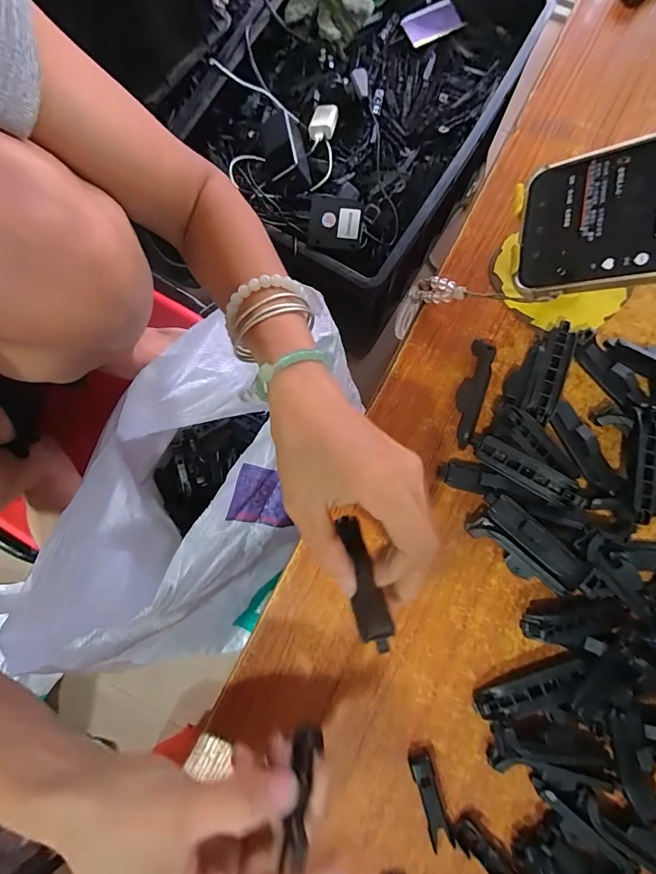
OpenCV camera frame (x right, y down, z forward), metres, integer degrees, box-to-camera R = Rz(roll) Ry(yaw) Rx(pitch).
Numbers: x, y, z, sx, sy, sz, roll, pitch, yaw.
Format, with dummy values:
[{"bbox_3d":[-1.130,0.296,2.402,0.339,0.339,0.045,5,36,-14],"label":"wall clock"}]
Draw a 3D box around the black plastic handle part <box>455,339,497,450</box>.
[{"bbox_3d":[0.099,-0.029,0.285,0.017,0.015,0.074,18,83,5],"label":"black plastic handle part"}]

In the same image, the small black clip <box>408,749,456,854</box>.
[{"bbox_3d":[0.063,0.221,0.249,0.013,0.010,0.054,-16,82,0],"label":"small black clip"}]

